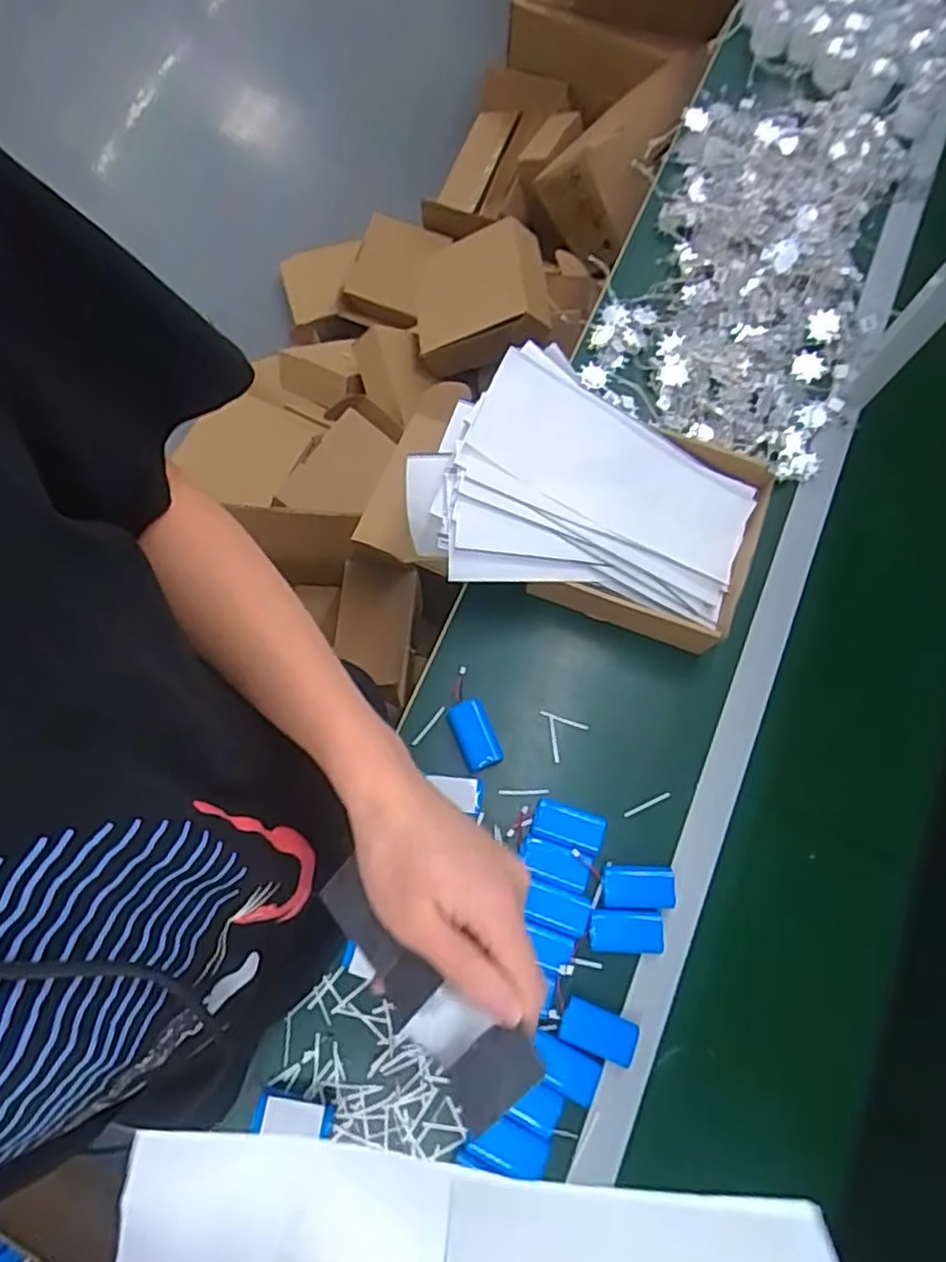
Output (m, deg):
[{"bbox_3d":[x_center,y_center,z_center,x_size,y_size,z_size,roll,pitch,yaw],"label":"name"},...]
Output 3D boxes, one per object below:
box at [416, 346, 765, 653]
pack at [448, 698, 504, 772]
[{"bbox_3d":[0.114,-0.133,0.701,0.362,0.113,0.228,17,74,4],"label":"box"},{"bbox_3d":[0.002,0.105,0.702,0.038,0.016,0.070,-22,75,-7],"label":"pack"}]

